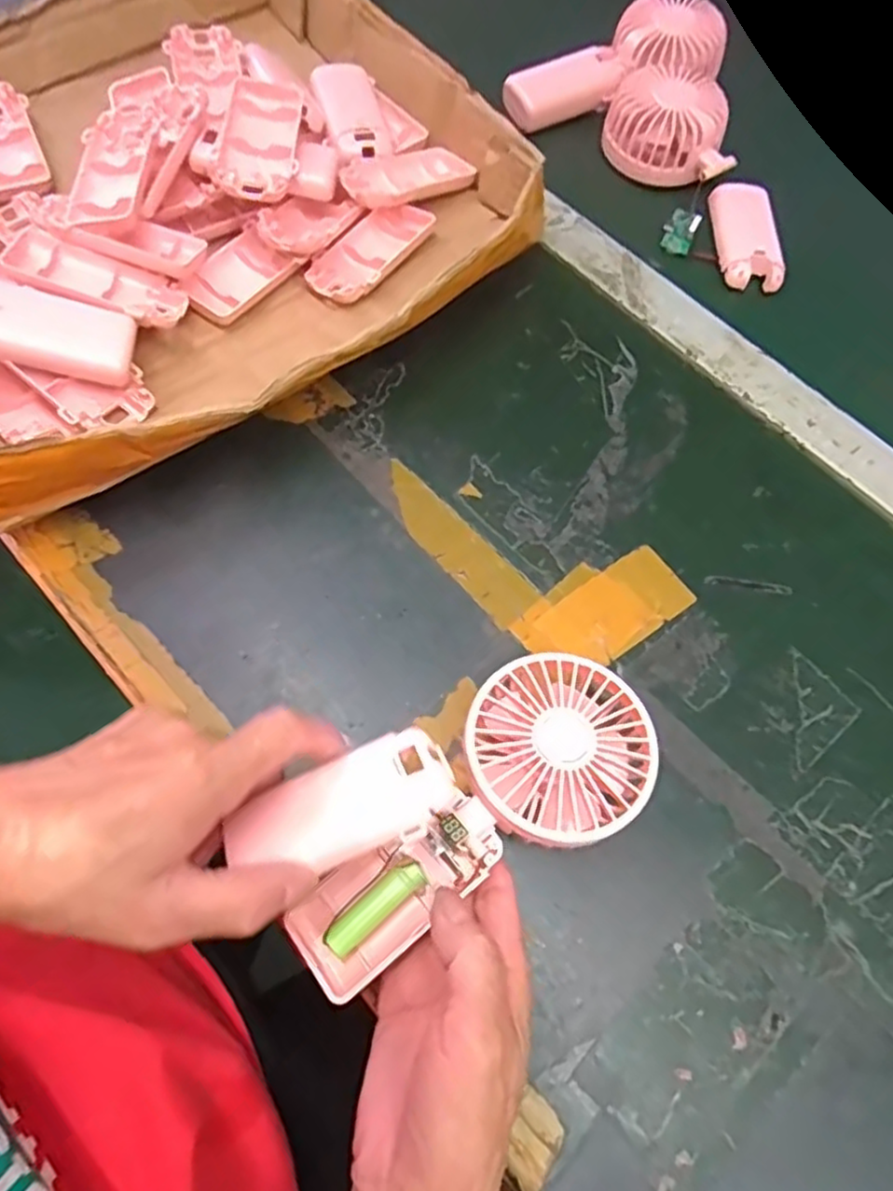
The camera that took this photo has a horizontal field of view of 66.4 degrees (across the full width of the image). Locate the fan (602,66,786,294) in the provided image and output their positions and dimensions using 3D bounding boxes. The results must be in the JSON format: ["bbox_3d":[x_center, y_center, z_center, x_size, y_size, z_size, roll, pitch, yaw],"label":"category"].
[{"bbox_3d":[0.185,-0.305,0.489,0.085,0.045,0.187,-20,71,-11],"label":"fan"}]

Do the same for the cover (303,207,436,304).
[{"bbox_3d":[-0.050,-0.229,0.454,0.045,0.013,0.097,36,71,11],"label":"cover"}]

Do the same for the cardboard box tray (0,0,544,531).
[{"bbox_3d":[-0.172,-0.258,0.445,0.398,0.088,0.372,-38,75,-16],"label":"cardboard box tray"}]

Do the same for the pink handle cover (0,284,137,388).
[{"bbox_3d":[-0.220,-0.144,0.370,0.093,0.026,0.036,7,66,-27],"label":"pink handle cover"}]

